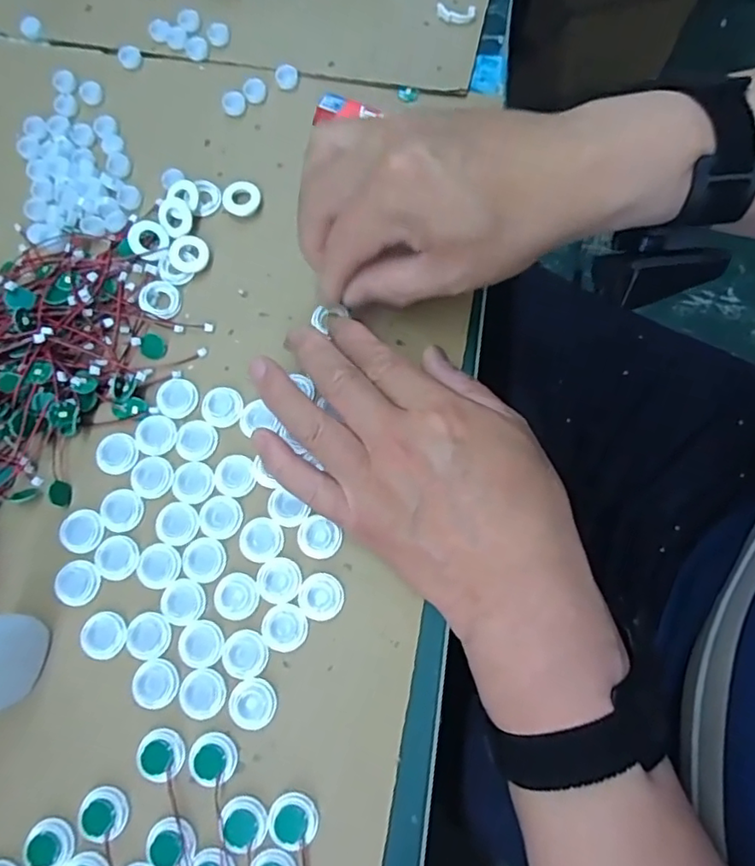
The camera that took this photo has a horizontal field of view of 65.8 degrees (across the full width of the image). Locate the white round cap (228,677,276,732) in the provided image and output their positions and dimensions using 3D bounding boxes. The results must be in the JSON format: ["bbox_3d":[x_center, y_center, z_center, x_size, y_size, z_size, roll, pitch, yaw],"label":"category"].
[{"bbox_3d":[-0.061,0.132,0.285,0.023,0.004,0.022,-1,75,3],"label":"white round cap"}]

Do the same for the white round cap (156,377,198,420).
[{"bbox_3d":[-0.113,-0.020,0.328,0.022,0.004,0.023,-1,75,3],"label":"white round cap"}]

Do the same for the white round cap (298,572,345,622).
[{"bbox_3d":[-0.029,0.084,0.298,0.022,0.004,0.022,-1,75,3],"label":"white round cap"}]

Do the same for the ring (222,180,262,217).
[{"bbox_3d":[-0.084,-0.144,0.357,0.025,0.007,0.023,-1,75,3],"label":"ring"}]

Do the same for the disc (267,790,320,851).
[{"bbox_3d":[-0.039,0.180,0.271,0.023,0.004,0.022,-1,75,3],"label":"disc"}]

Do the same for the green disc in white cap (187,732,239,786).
[{"bbox_3d":[-0.079,0.156,0.279,0.023,0.004,0.021,-1,75,3],"label":"green disc in white cap"}]

